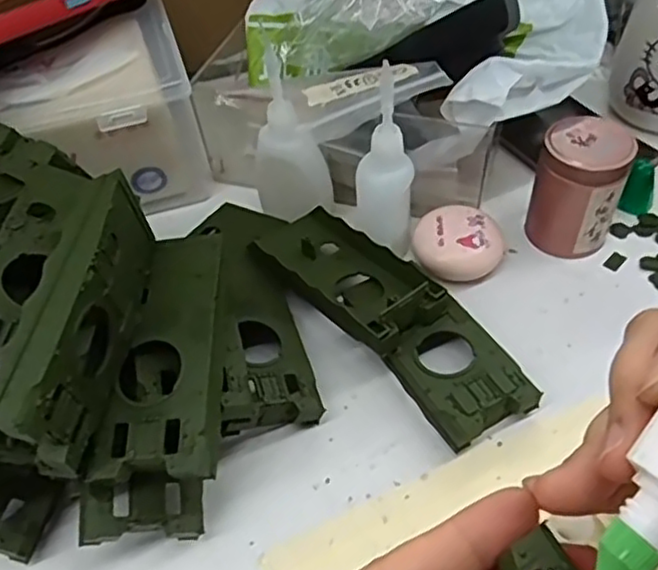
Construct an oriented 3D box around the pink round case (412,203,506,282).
[{"bbox_3d":[0.071,-0.022,0.368,0.047,0.024,0.042,16,52,16],"label":"pink round case"}]

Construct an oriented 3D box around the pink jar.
[{"bbox_3d":[0.134,-0.052,0.360,0.043,0.066,0.038,22,54,21],"label":"pink jar"}]

